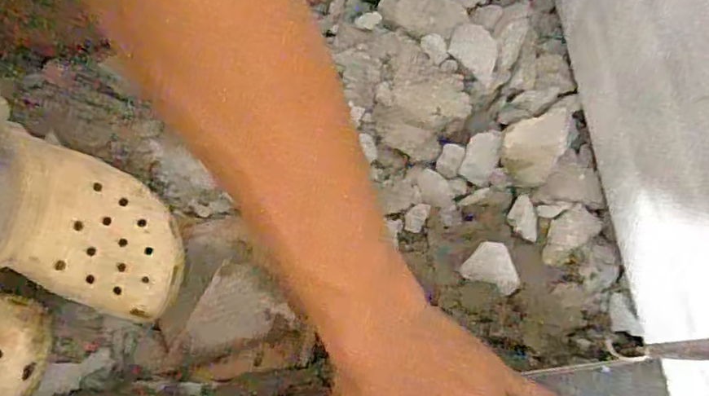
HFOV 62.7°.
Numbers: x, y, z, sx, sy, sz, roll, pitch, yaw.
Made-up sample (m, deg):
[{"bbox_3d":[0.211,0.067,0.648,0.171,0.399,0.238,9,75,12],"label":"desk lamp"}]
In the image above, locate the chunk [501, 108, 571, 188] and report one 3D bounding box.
[{"bbox_3d":[0.147,-0.044,0.478,0.045,0.027,0.064,18,75,7],"label":"chunk"}]

